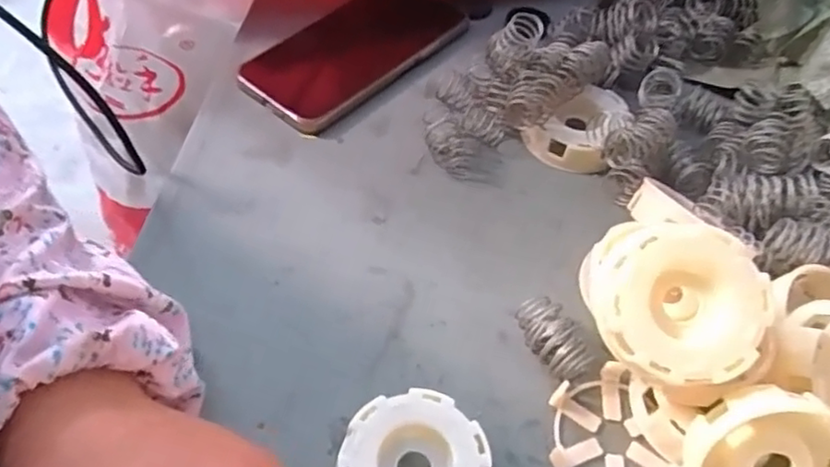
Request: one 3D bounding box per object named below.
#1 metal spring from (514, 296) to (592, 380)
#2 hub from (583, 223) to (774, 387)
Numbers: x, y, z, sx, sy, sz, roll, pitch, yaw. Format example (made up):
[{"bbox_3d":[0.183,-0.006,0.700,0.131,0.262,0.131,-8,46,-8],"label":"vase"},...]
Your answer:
[{"bbox_3d":[0.068,0.052,0.317,0.021,0.019,0.040,-31,61,-21],"label":"metal spring"},{"bbox_3d":[0.108,0.030,0.269,0.067,0.034,0.062,22,82,8],"label":"hub"}]

